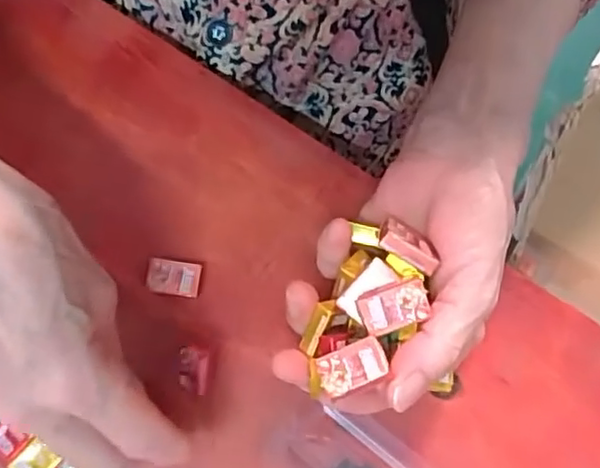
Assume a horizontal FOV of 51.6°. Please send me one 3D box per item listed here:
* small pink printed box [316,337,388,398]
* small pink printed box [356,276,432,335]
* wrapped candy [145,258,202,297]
[{"bbox_3d":[0.019,0.049,0.230,0.026,0.005,0.014,-21,76,-4],"label":"small pink printed box"},{"bbox_3d":[0.035,0.028,0.236,0.025,0.007,0.016,-17,75,-3],"label":"small pink printed box"},{"bbox_3d":[-0.062,0.021,0.302,0.025,0.005,0.016,8,76,4],"label":"wrapped candy"}]

